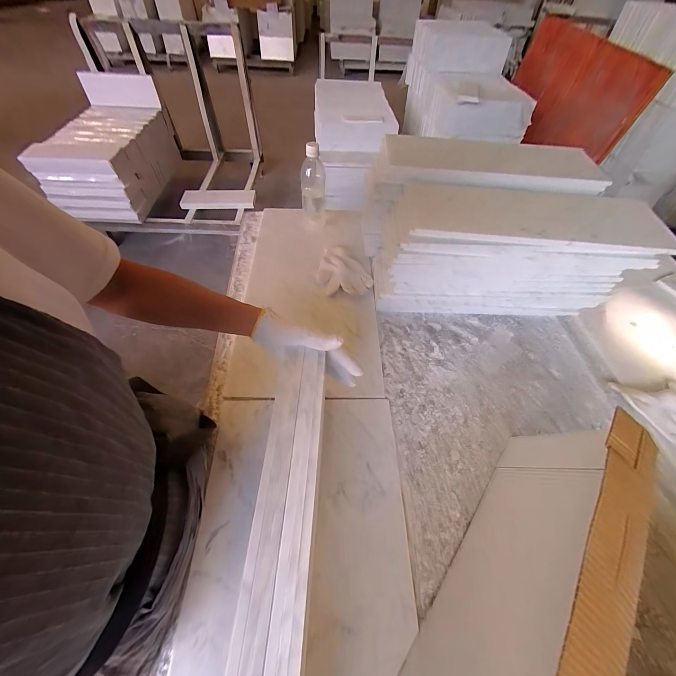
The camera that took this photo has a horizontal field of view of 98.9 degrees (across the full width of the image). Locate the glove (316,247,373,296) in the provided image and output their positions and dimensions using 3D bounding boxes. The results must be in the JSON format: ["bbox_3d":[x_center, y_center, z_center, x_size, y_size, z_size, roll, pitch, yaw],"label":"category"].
[{"bbox_3d":[0.017,-0.161,0.706,0.128,0.019,0.142,5,57,3],"label":"glove"}]

